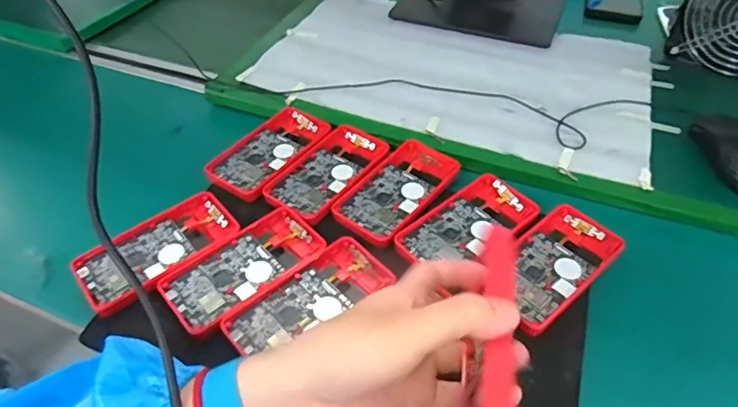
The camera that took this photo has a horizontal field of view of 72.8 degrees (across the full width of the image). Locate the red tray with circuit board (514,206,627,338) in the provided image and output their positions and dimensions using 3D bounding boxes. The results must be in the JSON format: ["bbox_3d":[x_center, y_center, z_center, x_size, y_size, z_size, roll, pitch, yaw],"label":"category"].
[{"bbox_3d":[0.146,0.047,0.397,0.121,0.013,0.063,-33,53,-29],"label":"red tray with circuit board"}]

